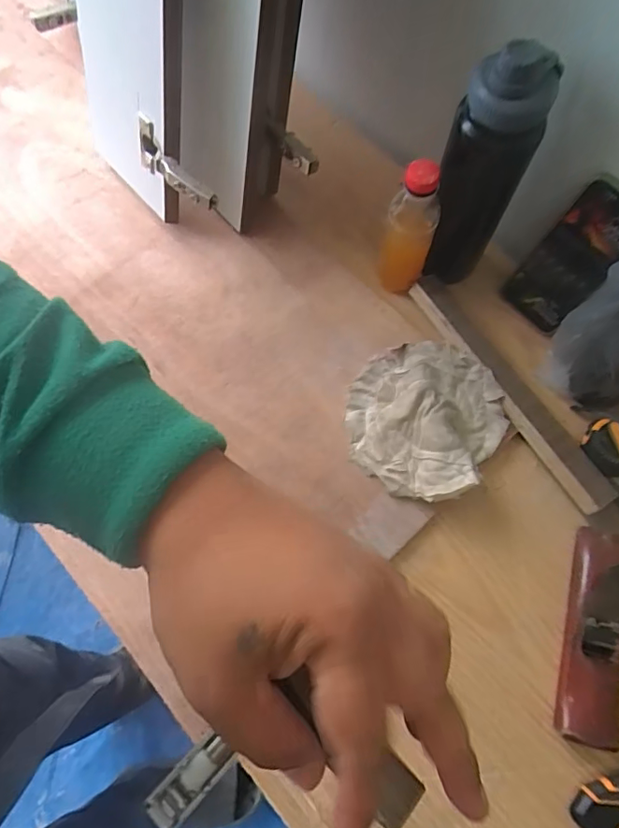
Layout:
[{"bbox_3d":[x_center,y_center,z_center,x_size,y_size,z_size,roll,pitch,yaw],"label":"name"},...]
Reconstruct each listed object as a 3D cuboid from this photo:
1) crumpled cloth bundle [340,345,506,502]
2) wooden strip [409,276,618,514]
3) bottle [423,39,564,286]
[{"bbox_3d":[0.124,0.002,0.571,0.160,0.040,0.173,0,72,0],"label":"crumpled cloth bundle"},{"bbox_3d":[0.219,-0.031,0.584,0.042,0.035,0.312,-30,74,-9],"label":"wooden strip"},{"bbox_3d":[0.165,-0.226,0.521,0.073,0.265,0.066,18,73,6],"label":"bottle"}]

